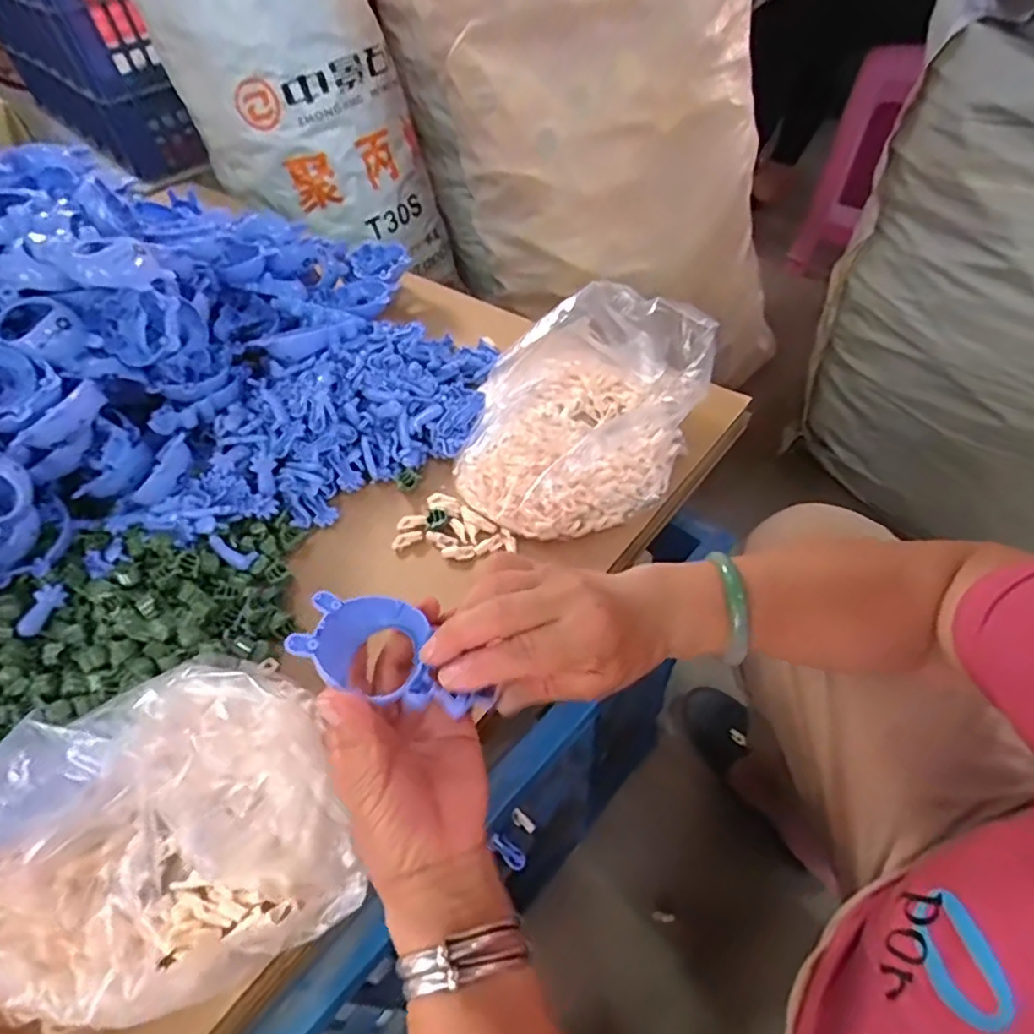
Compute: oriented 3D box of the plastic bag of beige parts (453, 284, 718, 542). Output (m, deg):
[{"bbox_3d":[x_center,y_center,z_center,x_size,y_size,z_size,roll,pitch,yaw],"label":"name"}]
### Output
[{"bbox_3d":[0.048,-0.090,0.494,0.172,0.106,0.196,15,53,19],"label":"plastic bag of beige parts"}]

